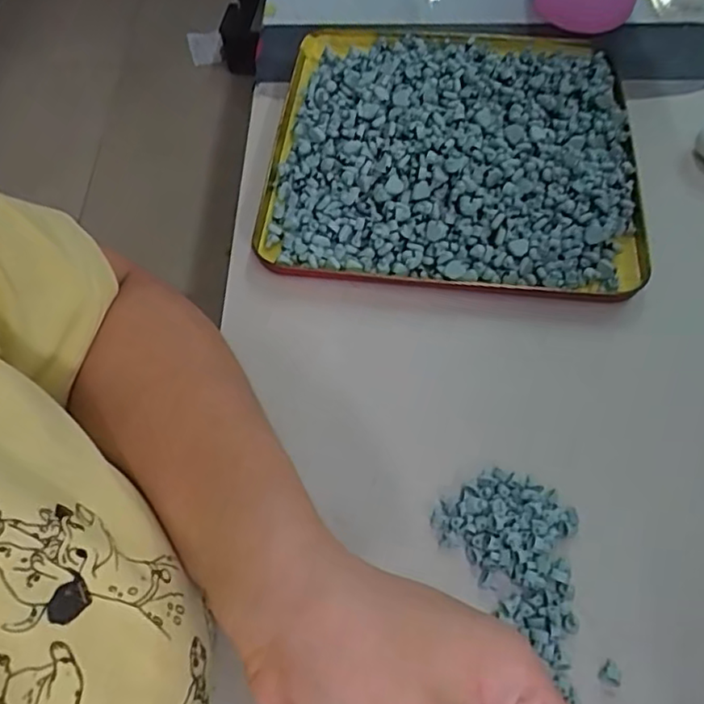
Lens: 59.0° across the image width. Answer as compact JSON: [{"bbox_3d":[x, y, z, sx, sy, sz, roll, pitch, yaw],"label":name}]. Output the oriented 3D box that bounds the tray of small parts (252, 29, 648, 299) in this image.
[{"bbox_3d":[0.066,-0.148,0.420,0.235,0.035,0.239,4,60,5],"label":"tray of small parts"}]

